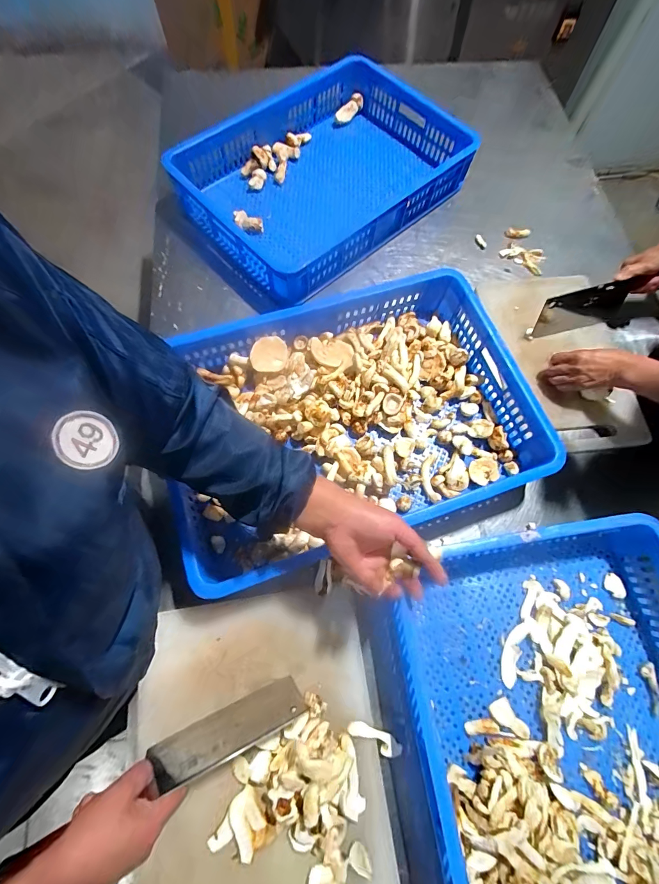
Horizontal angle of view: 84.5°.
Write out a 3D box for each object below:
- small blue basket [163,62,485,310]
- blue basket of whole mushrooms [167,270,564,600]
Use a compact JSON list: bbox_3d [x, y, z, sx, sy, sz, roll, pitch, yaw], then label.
[{"bbox_3d":[-0.010,-0.638,0.838,0.460,0.108,0.618,41,75,12],"label":"small blue basket"},{"bbox_3d":[0.040,-0.043,0.622,0.571,0.103,0.419,-15,69,-9],"label":"blue basket of whole mushrooms"}]

